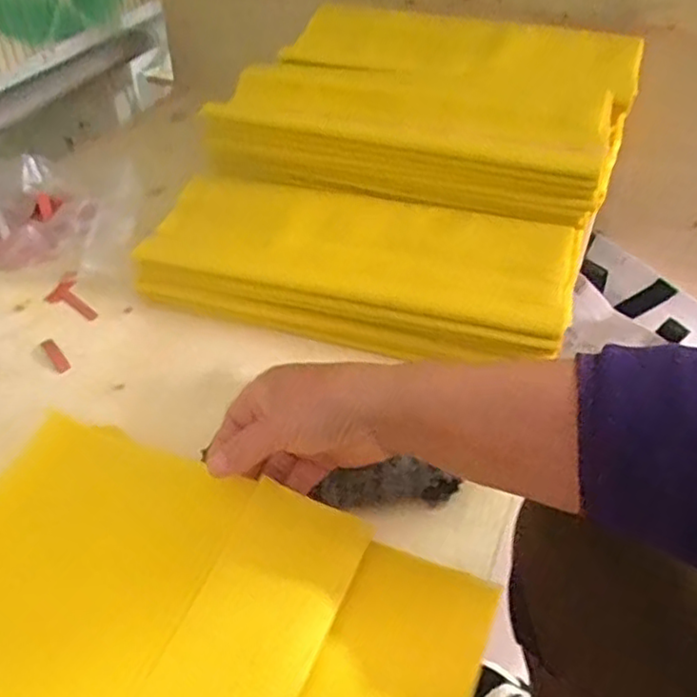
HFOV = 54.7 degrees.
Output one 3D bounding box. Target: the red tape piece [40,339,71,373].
[{"bbox_3d":[-0.247,0.005,0.567,0.011,0.004,0.048,-27,48,-28],"label":"red tape piece"}]

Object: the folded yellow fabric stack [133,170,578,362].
[{"bbox_3d":[0.004,-0.071,0.592,0.363,0.085,0.144,12,42,12],"label":"folded yellow fabric stack"}]

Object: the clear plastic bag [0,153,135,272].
[{"bbox_3d":[-0.312,-0.135,0.674,0.217,0.067,0.142,7,42,6],"label":"clear plastic bag"}]

